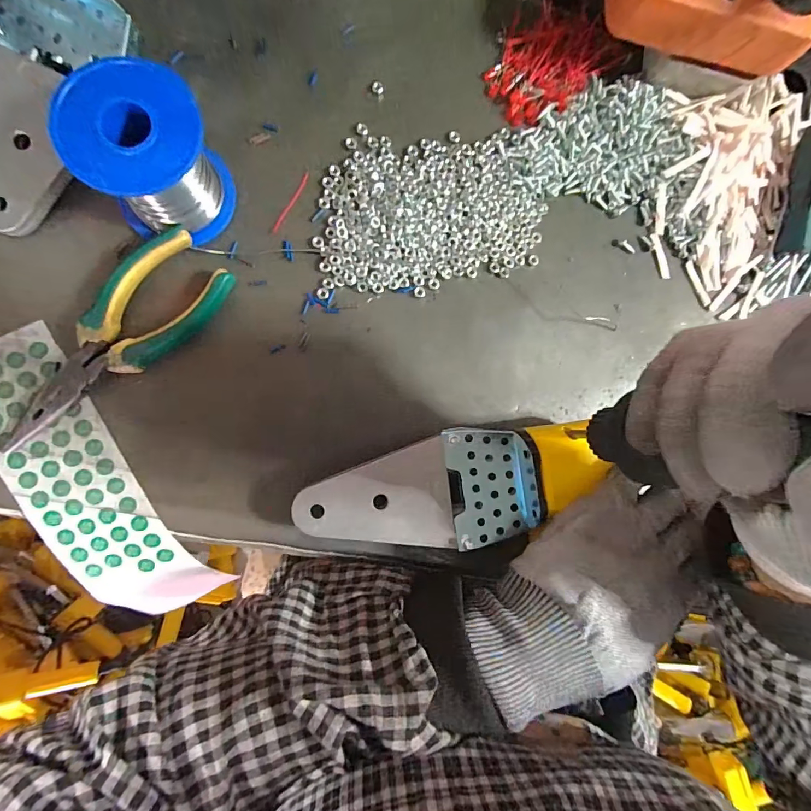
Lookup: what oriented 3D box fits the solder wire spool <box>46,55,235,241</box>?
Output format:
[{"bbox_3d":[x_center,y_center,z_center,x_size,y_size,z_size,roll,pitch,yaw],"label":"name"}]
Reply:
[{"bbox_3d":[-0.132,-0.129,0.228,0.060,0.068,0.058,0,90,-8],"label":"solder wire spool"}]

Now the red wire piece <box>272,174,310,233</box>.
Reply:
[{"bbox_3d":[-0.072,-0.128,0.270,0.004,0.004,0.043,29,86,-7],"label":"red wire piece"}]

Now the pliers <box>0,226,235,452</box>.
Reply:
[{"bbox_3d":[-0.170,-0.035,0.245,0.152,0.018,0.050,-43,95,-6],"label":"pliers"}]

